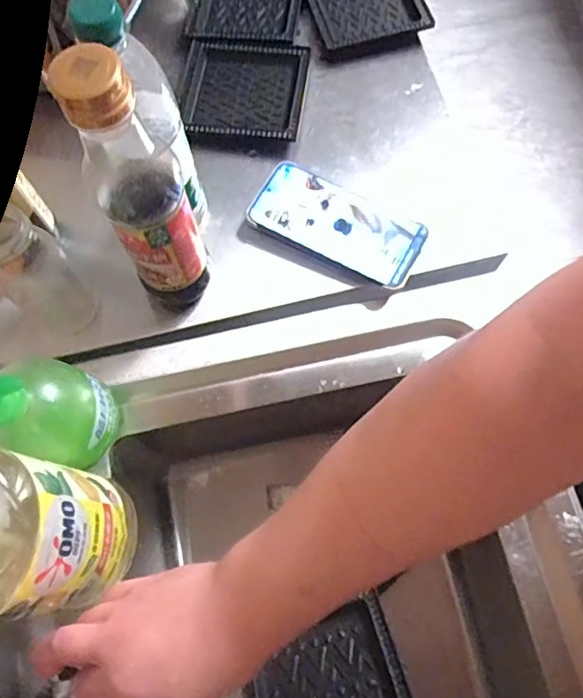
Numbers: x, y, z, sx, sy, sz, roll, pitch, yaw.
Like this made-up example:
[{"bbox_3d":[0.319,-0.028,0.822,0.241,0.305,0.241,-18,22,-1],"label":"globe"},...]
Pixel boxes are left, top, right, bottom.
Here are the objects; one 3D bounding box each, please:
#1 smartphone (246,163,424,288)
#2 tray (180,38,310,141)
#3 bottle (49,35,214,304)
[{"bbox_3d":[0.044,-0.122,0.537,0.164,0.006,0.076,28,75,11],"label":"smartphone"},{"bbox_3d":[-0.054,-0.277,0.597,0.130,0.013,0.125,7,71,4],"label":"tray"},{"bbox_3d":[-0.108,-0.107,0.423,0.061,0.256,0.061,-21,71,-6],"label":"bottle"}]

